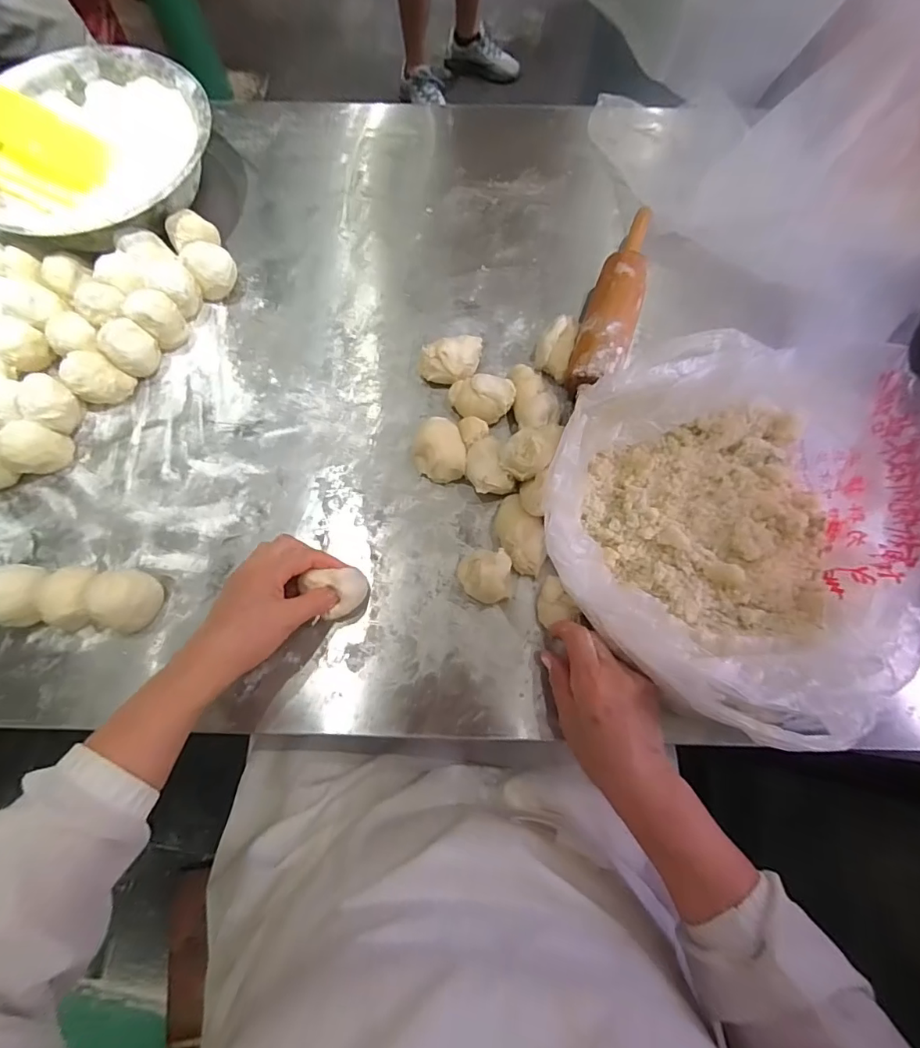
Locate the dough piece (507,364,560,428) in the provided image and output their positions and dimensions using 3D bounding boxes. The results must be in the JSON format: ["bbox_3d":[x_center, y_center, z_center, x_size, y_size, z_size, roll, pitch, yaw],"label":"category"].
[{"bbox_3d":[0.078,-0.131,0.527,0.046,0.033,0.074,-4,72,0],"label":"dough piece"}]

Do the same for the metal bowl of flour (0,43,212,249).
[{"bbox_3d":[-0.417,-0.420,0.586,0.265,0.089,0.249,0,72,1],"label":"metal bowl of flour"}]

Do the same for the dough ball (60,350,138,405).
[{"bbox_3d":[-0.370,-0.146,0.519,0.043,0.051,0.047,0,72,1],"label":"dough ball"}]

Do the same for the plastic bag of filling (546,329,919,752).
[{"bbox_3d":[0.215,-0.002,0.426,0.278,0.113,0.315,10,72,4],"label":"plastic bag of filling"}]

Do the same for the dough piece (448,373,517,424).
[{"bbox_3d":[0.022,-0.127,0.523,0.066,0.038,0.039,8,72,3],"label":"dough piece"}]

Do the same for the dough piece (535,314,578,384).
[{"bbox_3d":[0.103,-0.188,0.544,0.036,0.036,0.062,17,73,6],"label":"dough piece"}]

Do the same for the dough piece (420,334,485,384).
[{"bbox_3d":[-0.009,-0.174,0.539,0.063,0.036,0.047,5,72,2],"label":"dough piece"}]

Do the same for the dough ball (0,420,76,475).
[{"bbox_3d":[-0.416,-0.073,0.496,0.041,0.051,0.048,24,74,8],"label":"dough ball"}]

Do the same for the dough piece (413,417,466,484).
[{"bbox_3d":[-0.022,-0.075,0.507,0.052,0.037,0.063,-4,72,-1],"label":"dough piece"}]

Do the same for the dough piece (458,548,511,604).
[{"bbox_3d":[0.022,0.048,0.465,0.046,0.047,0.046,0,72,1],"label":"dough piece"}]

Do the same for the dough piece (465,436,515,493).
[{"bbox_3d":[0.027,-0.052,0.498,0.040,0.041,0.056,-22,73,-6],"label":"dough piece"}]

